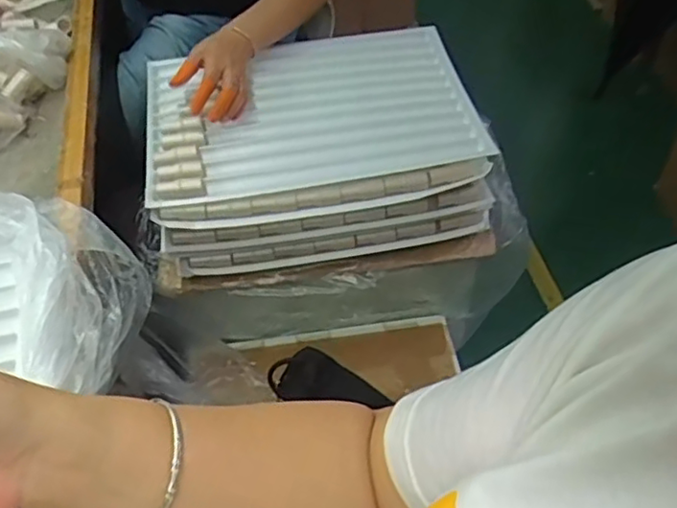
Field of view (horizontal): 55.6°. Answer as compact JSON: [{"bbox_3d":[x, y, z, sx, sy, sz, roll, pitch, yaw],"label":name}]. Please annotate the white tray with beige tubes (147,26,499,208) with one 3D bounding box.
[{"bbox_3d":[-0.042,-0.214,0.919,0.454,0.027,0.312,-9,51,-4],"label":"white tray with beige tubes"}]

